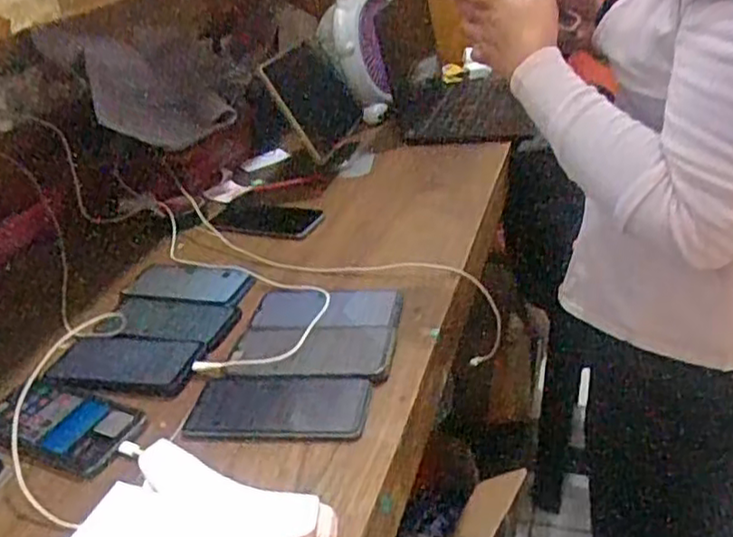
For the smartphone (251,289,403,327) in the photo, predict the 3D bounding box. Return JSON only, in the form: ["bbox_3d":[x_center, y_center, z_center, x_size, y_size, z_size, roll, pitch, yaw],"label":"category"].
[{"bbox_3d":[-0.041,0.042,0.757,0.162,0.016,0.076,1,29,23],"label":"smartphone"}]

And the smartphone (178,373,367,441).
[{"bbox_3d":[-0.081,0.122,0.637,0.163,0.014,0.082,-5,29,8],"label":"smartphone"}]

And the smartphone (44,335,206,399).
[{"bbox_3d":[-0.255,0.100,0.728,0.169,0.009,0.084,1,37,16],"label":"smartphone"}]

